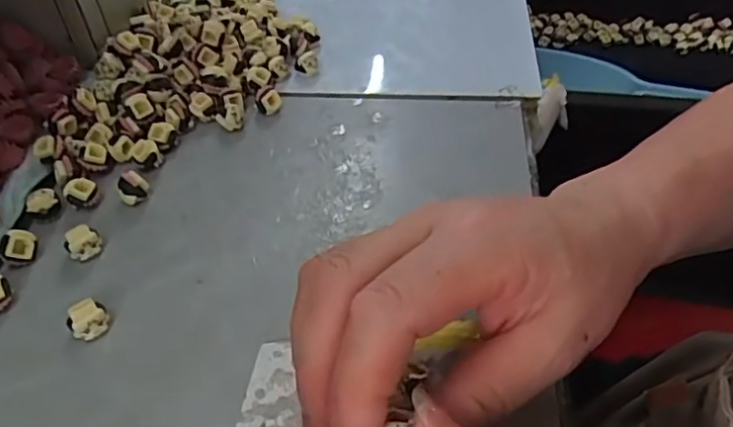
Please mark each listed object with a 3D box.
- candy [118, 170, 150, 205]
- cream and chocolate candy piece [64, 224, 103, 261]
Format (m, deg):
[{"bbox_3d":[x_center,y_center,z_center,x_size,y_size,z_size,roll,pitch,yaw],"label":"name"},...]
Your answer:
[{"bbox_3d":[-0.124,-0.015,0.323,0.011,0.014,0.015,29,53,29],"label":"candy"},{"bbox_3d":[-0.139,0.014,0.297,0.016,0.014,0.013,-31,51,-26],"label":"cream and chocolate candy piece"}]

